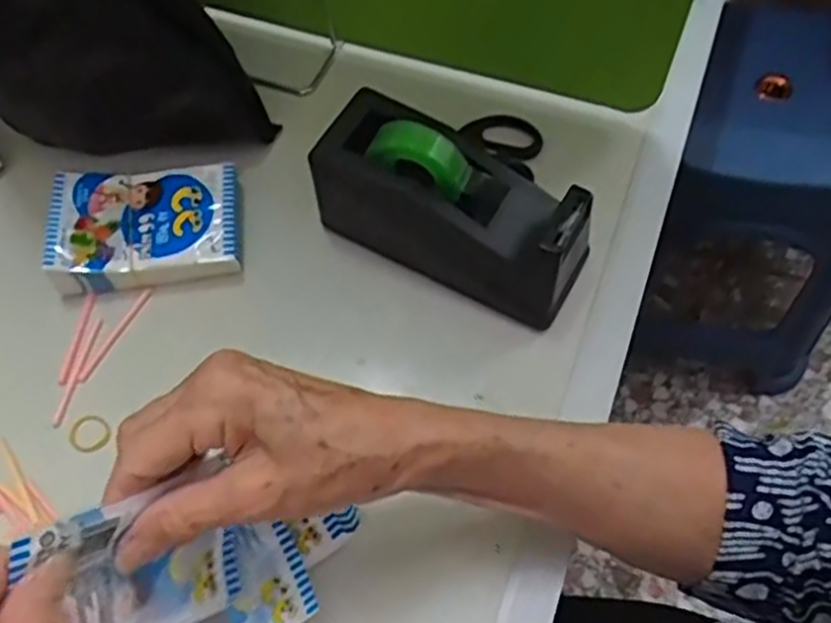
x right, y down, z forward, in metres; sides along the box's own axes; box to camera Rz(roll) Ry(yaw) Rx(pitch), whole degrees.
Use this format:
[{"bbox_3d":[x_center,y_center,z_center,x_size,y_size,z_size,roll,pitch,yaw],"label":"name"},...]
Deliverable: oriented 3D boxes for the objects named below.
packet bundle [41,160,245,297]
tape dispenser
[{"bbox_3d":[-0.156,-0.050,0.447,0.104,0.029,0.068,-6,62,-2],"label":"packet bundle"},{"bbox_3d":[0.020,-0.059,0.416,0.148,0.084,0.057,26,66,14],"label":"tape dispenser"}]

